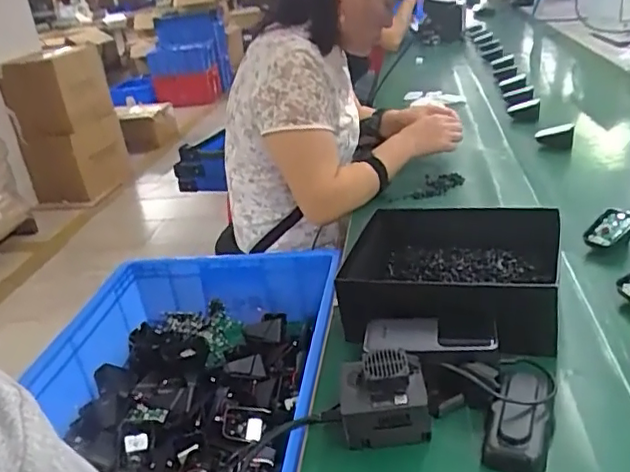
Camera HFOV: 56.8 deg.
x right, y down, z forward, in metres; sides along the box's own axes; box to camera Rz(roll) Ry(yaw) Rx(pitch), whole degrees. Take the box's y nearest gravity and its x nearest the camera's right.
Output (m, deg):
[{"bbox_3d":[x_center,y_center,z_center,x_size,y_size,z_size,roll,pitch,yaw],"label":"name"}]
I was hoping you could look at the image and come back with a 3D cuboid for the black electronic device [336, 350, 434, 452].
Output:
[{"bbox_3d":[0.062,0.148,0.539,0.077,0.053,0.068,-8,24,6],"label":"black electronic device"}]

